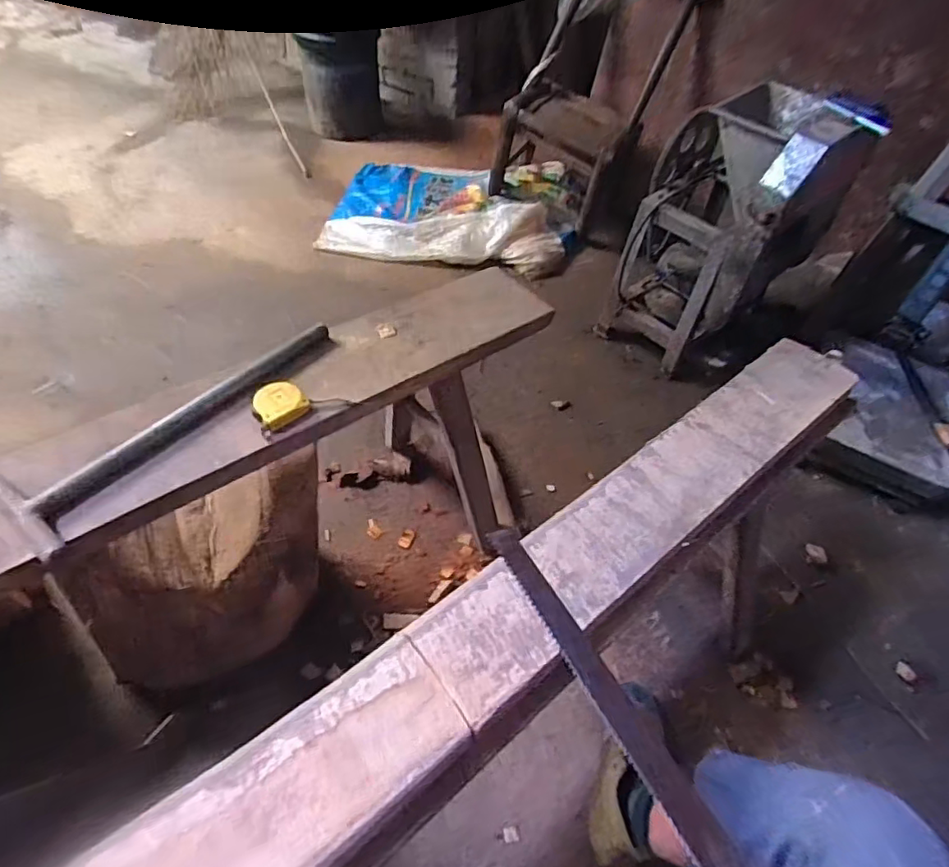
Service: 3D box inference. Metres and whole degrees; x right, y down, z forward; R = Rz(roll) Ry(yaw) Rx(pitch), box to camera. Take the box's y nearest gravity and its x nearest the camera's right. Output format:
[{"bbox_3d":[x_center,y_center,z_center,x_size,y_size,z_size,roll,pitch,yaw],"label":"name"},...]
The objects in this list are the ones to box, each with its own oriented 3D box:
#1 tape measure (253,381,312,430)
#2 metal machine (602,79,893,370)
[{"bbox_3d":[-0.240,-0.035,0.709,0.058,0.024,0.060,38,58,25],"label":"tape measure"},{"bbox_3d":[0.610,-0.503,1.391,0.366,0.575,0.428,33,54,22],"label":"metal machine"}]

